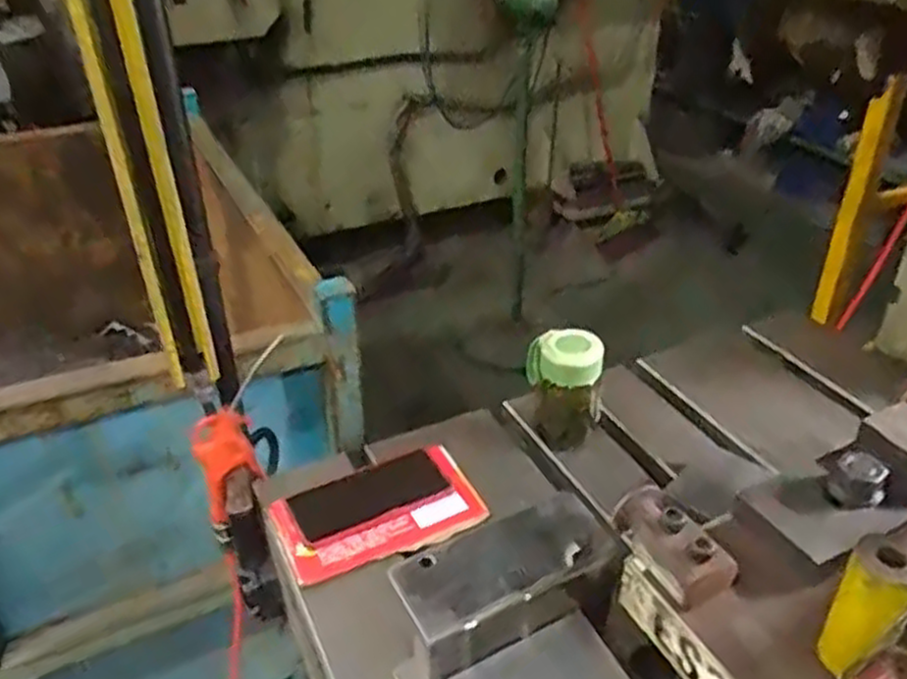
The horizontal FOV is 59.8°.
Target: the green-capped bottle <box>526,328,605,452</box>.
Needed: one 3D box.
[{"bbox_3d":[0.124,0.056,0.873,0.073,0.135,0.061,-6,33,-8],"label":"green-capped bottle"}]

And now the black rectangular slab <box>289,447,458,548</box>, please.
[{"bbox_3d":[-0.087,0.156,0.798,0.150,0.018,0.072,-22,44,-13],"label":"black rectangular slab"}]

